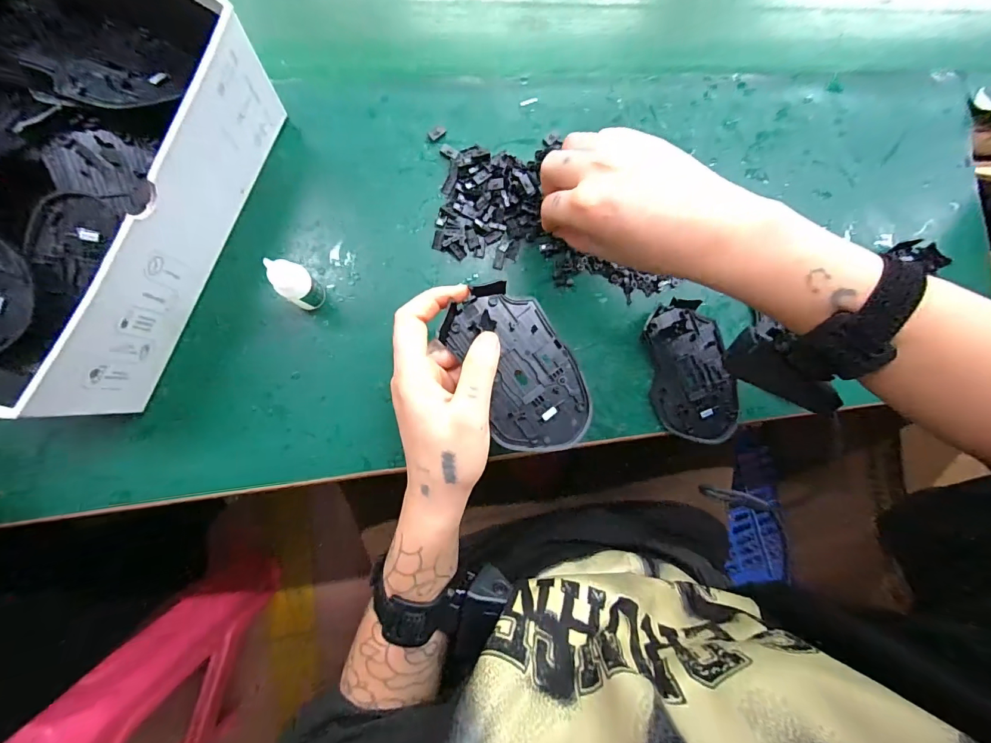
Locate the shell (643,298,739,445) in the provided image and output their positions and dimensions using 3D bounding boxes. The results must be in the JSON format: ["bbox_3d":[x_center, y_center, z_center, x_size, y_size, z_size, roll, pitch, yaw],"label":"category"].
[{"bbox_3d":[0.159,0.000,0.338,0.067,0.013,0.112,-7,86,-8],"label":"shell"}]

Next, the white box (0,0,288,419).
[{"bbox_3d":[-0.275,-0.117,0.246,0.193,0.094,0.244,20,83,-6],"label":"white box"}]

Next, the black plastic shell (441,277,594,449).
[{"bbox_3d":[0.017,-0.001,0.273,0.068,0.008,0.113,-29,90,-9],"label":"black plastic shell"}]

